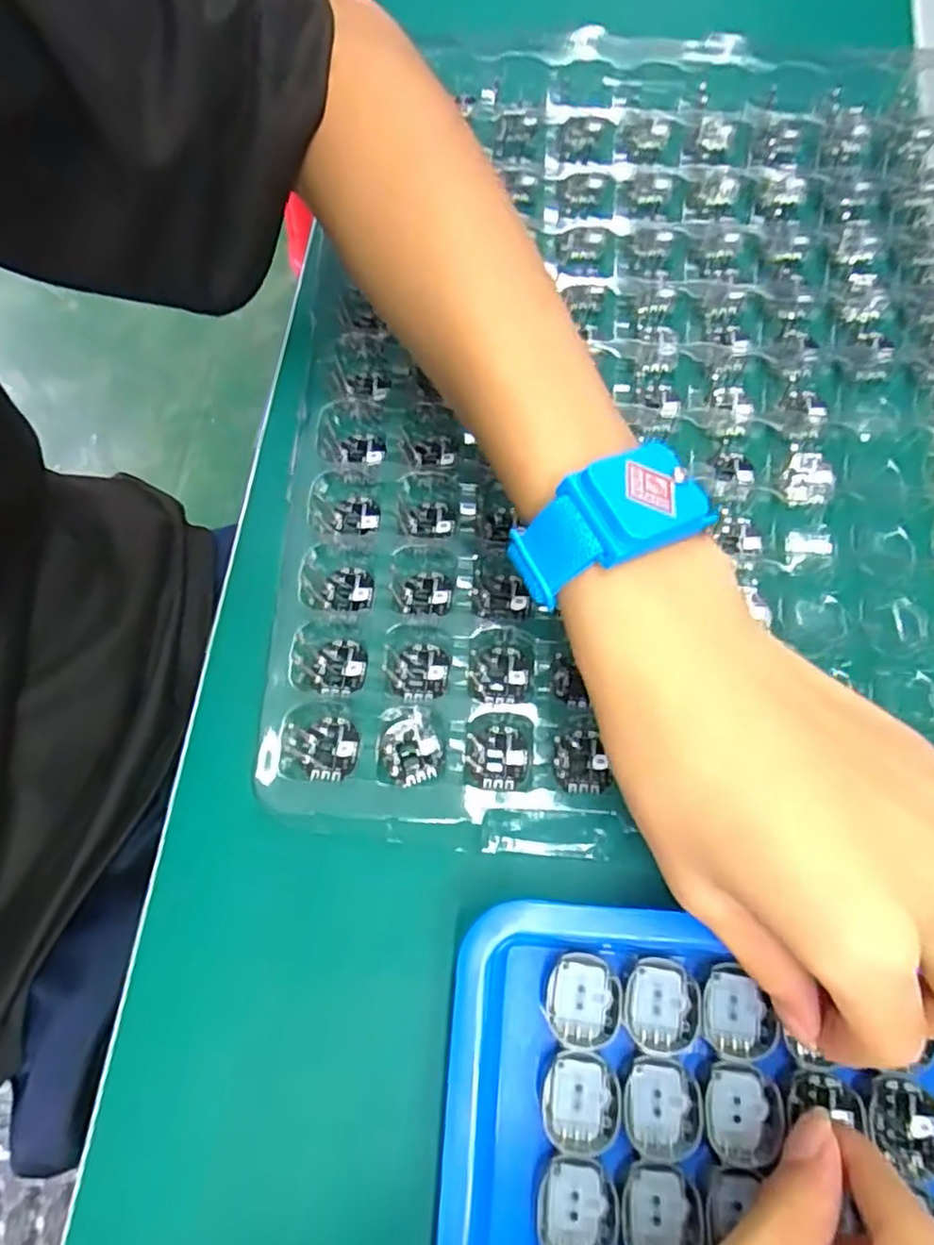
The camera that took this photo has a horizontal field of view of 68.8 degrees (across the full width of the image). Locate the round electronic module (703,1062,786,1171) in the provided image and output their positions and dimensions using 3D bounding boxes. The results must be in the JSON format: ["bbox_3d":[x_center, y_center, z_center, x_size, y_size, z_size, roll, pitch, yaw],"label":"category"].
[{"bbox_3d":[0.090,0.160,0.221,0.024,0.004,0.029,6,73,0],"label":"round electronic module"}]

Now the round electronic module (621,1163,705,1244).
[{"bbox_3d":[0.061,0.187,0.213,0.025,0.004,0.028,2,73,-1],"label":"round electronic module"}]

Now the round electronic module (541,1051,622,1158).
[{"bbox_3d":[0.038,0.157,0.223,0.025,0.004,0.029,5,73,0],"label":"round electronic module"}]

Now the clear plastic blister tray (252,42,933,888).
[{"bbox_3d":[0.080,-0.092,0.287,0.299,0.041,0.370,7,73,0],"label":"clear plastic blister tray"}]

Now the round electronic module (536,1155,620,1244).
[{"bbox_3d":[0.035,0.185,0.214,0.024,0.004,0.028,5,73,-1],"label":"round electronic module"}]

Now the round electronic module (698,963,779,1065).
[{"bbox_3d":[0.091,0.132,0.229,0.024,0.005,0.027,9,73,1],"label":"round electronic module"}]

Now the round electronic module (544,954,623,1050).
[{"bbox_3d":[0.040,0.129,0.232,0.024,0.005,0.027,8,73,0],"label":"round electronic module"}]

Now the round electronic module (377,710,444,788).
[{"bbox_3d":[-0.021,0.049,0.260,0.024,0.008,0.026,1,73,-2],"label":"round electronic module"}]

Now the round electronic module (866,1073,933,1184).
[{"bbox_3d":[0.142,0.162,0.219,0.025,0.004,0.027,1,73,-2],"label":"round electronic module"}]

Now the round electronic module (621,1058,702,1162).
[{"bbox_3d":[0.063,0.158,0.221,0.025,0.004,0.028,5,73,0],"label":"round electronic module"}]

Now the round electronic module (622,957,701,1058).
[{"bbox_3d":[0.066,0.130,0.230,0.024,0.005,0.028,7,73,0],"label":"round electronic module"}]

